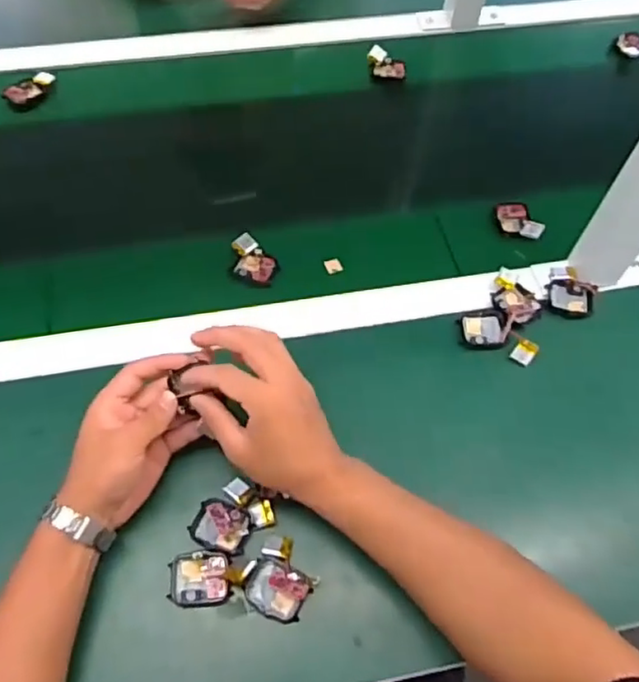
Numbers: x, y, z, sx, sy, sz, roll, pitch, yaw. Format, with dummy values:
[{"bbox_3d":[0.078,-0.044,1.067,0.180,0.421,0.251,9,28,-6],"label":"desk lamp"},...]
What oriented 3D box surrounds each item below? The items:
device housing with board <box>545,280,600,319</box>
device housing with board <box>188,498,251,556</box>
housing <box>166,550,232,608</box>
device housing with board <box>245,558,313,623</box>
[{"bbox_3d":[0.252,-0.043,0.626,0.045,0.014,0.037,11,61,5],"label":"device housing with board"},{"bbox_3d":[-0.078,0.148,0.504,0.046,0.010,0.038,21,62,10],"label":"device housing with board"},{"bbox_3d":[-0.093,0.185,0.486,0.046,0.008,0.040,-5,60,-4],"label":"housing"},{"bbox_3d":[-0.033,0.193,0.486,0.047,0.018,0.038,21,62,11],"label":"device housing with board"}]

